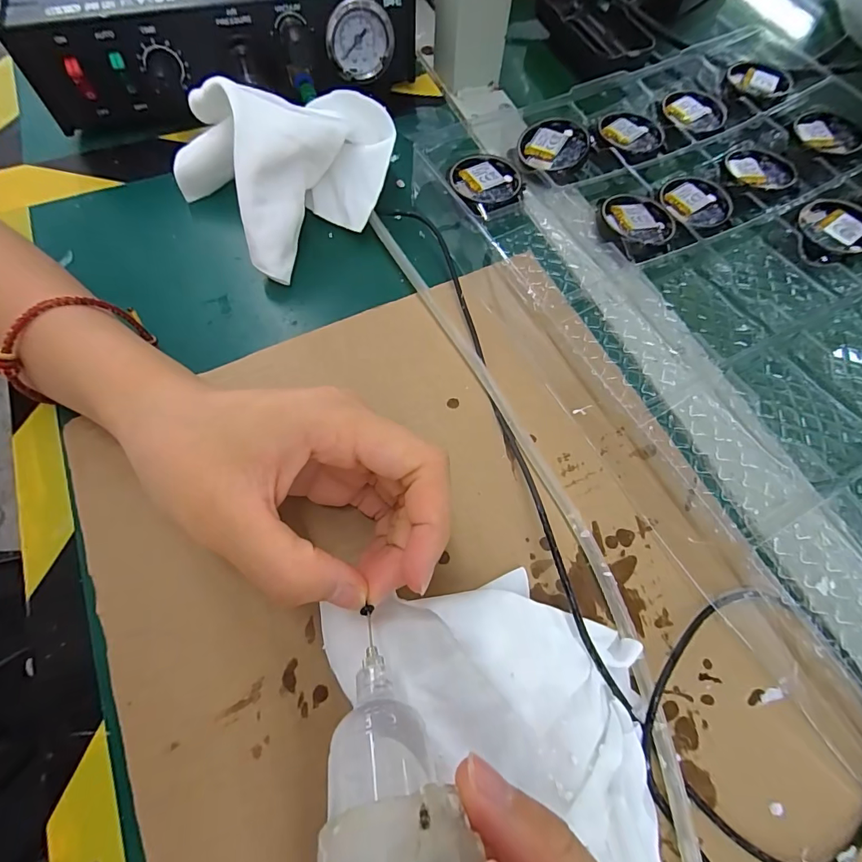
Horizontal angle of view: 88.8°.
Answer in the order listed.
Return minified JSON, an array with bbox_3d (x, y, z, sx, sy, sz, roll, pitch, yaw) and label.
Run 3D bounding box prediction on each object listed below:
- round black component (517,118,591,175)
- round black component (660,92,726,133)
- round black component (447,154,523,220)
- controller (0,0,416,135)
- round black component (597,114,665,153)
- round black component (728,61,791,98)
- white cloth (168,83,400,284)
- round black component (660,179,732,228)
[{"bbox_3d":[0.080,-0.185,0.287,0.043,0.010,0.041,1,66,-2],"label":"round black component"},{"bbox_3d":[0.188,-0.230,0.316,0.043,0.006,0.043,17,67,6],"label":"round black component"},{"bbox_3d":[0.035,-0.158,0.278,0.044,0.009,0.045,1,66,-2],"label":"round black component"},{"bbox_3d":[-0.139,-0.293,0.299,0.234,0.069,0.173,-13,67,-7],"label":"controller"},{"bbox_3d":[0.138,-0.208,0.306,0.042,0.005,0.042,1,66,-2],"label":"round black component"},{"bbox_3d":[0.239,-0.256,0.322,0.038,0.008,0.038,1,66,-2],"label":"round black component"},{"bbox_3d":[-0.080,-0.159,0.247,0.113,0.065,0.108,-35,72,-16],"label":"white cloth"},{"bbox_3d":[0.171,-0.150,0.286,0.042,0.004,0.042,0,67,-1],"label":"round black component"}]

